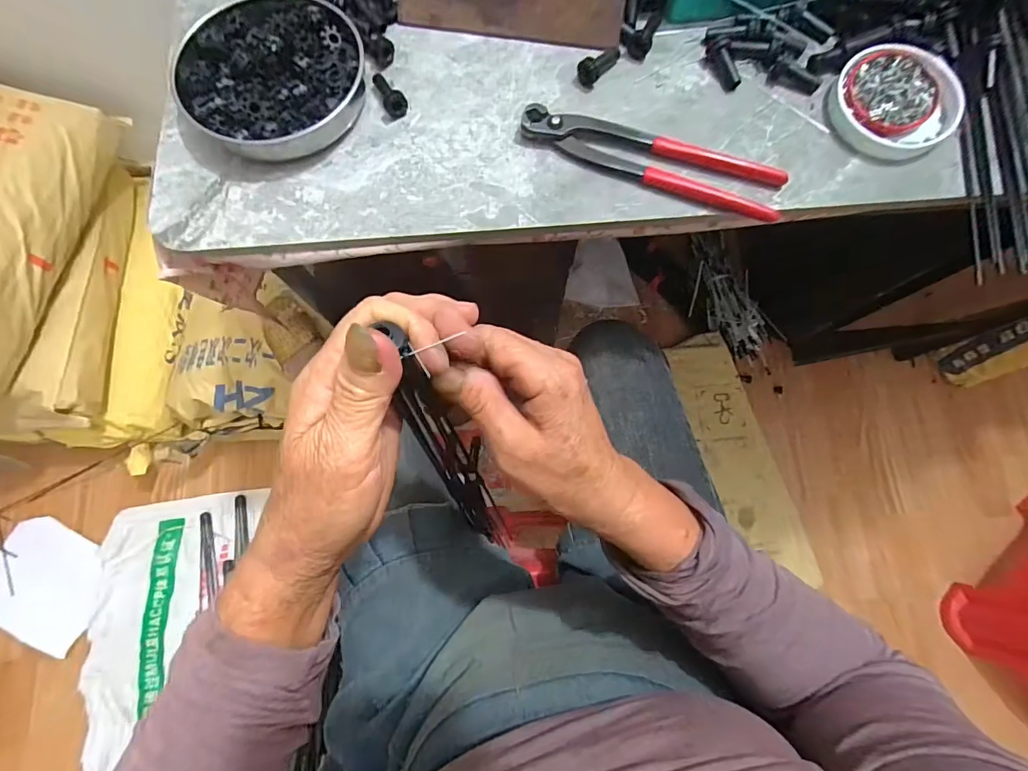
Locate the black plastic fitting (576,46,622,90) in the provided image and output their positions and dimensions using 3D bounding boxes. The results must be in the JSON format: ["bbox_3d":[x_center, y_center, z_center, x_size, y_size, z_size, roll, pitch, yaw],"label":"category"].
[{"bbox_3d":[0.068,-0.255,0.374,0.016,0.017,0.043,42,67,9],"label":"black plastic fitting"}]

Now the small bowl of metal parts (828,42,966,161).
[{"bbox_3d":[0.294,-0.222,0.362,0.091,0.013,0.094,0,78,1],"label":"small bowl of metal parts"}]

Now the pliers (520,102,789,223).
[{"bbox_3d":[0.102,-0.168,0.350,0.196,0.016,0.043,15,78,4],"label":"pliers"}]

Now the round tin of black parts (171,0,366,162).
[{"bbox_3d":[-0.184,-0.243,0.361,0.128,0.028,0.137,26,79,7],"label":"round tin of black parts"}]

